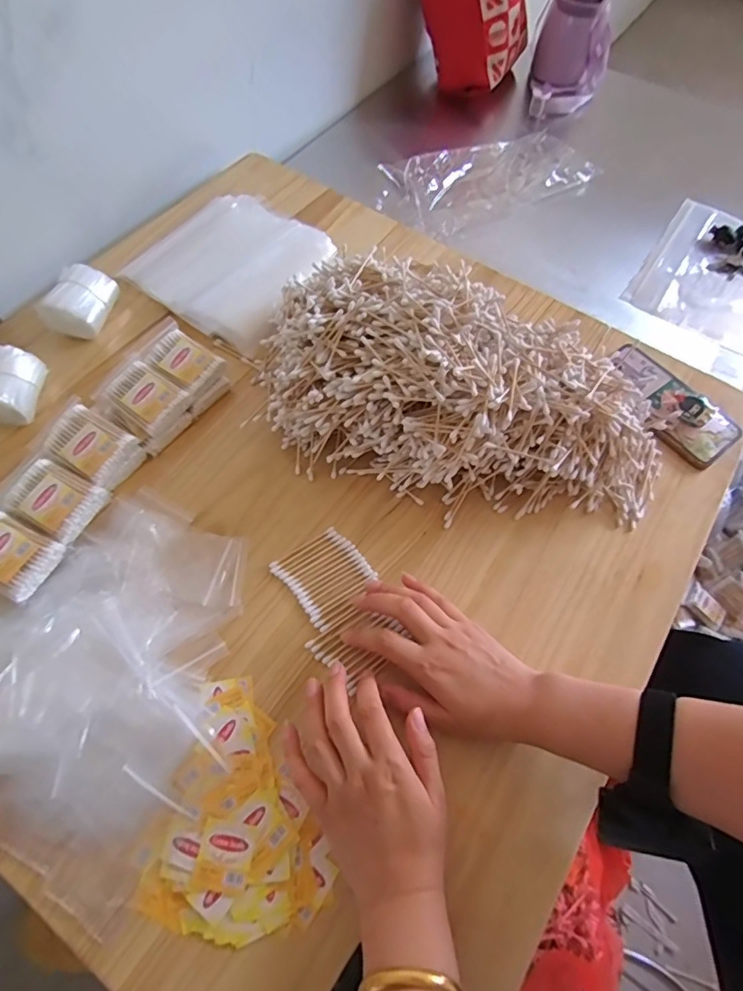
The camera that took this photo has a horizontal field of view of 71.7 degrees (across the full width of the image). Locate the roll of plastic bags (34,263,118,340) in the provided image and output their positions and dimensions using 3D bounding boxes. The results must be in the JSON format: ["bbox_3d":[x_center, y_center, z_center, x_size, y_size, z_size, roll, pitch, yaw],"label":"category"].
[{"bbox_3d":[-0.326,-0.217,0.579,0.056,0.050,0.081,14,64,5],"label":"roll of plastic bags"}]

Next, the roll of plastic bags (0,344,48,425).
[{"bbox_3d":[-0.372,-0.112,0.529,0.053,0.048,0.080,3,64,-1],"label":"roll of plastic bags"}]

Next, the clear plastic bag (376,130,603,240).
[{"bbox_3d":[0.188,-0.518,0.843,0.355,0.029,0.181,-27,66,-16],"label":"clear plastic bag"}]

